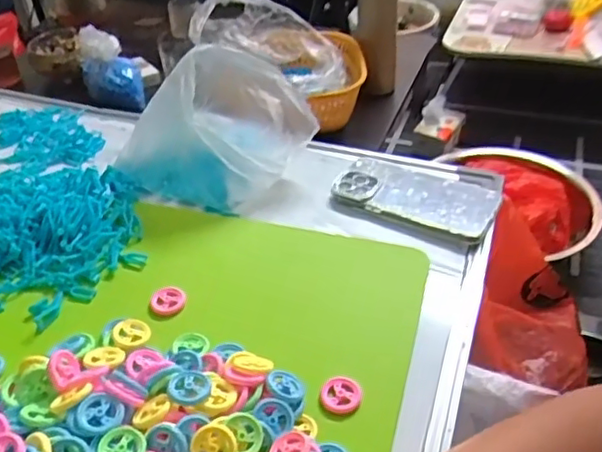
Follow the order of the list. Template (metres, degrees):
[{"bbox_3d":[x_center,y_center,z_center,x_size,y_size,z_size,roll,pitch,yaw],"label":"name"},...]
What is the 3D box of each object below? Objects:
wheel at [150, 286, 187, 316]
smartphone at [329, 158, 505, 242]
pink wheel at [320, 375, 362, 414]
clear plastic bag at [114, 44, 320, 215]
[{"bbox_3d":[-0.115,0.065,0.539,0.029,0.009,0.027,-2,38,2],"label":"wheel"},{"bbox_3d":[0.121,-0.033,0.650,0.165,0.012,0.087,20,52,21],"label":"smartphone"},{"bbox_3d":[0.030,0.126,0.461,0.030,0.009,0.028,-2,38,2],"label":"pink wheel"},{"bbox_3d":[-0.095,-0.106,0.658,0.204,0.129,0.128,5,40,8],"label":"clear plastic bag"}]

